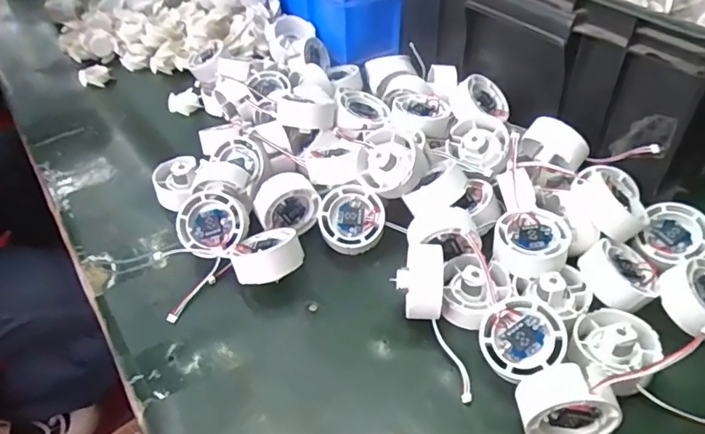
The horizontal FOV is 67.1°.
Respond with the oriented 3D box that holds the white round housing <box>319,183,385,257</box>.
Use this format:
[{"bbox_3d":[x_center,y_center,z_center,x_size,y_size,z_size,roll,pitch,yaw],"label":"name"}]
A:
[{"bbox_3d":[0.000,0.004,0.449,0.055,0.024,0.055,-1,73,2],"label":"white round housing"}]

